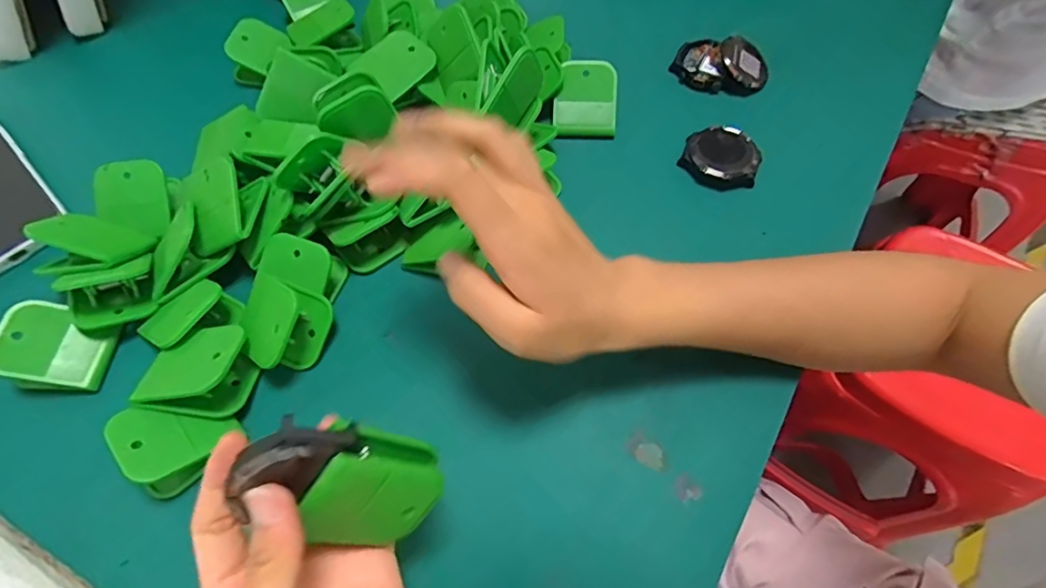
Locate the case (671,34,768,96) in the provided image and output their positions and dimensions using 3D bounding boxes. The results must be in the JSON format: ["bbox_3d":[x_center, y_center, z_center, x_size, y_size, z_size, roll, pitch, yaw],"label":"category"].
[{"bbox_3d":[0.160,-0.185,0.418,0.071,0.025,0.048,17,66,10],"label":"case"}]

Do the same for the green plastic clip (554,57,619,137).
[{"bbox_3d":[0.048,-0.147,0.394,0.046,0.018,0.055,5,97,7],"label":"green plastic clip"}]

